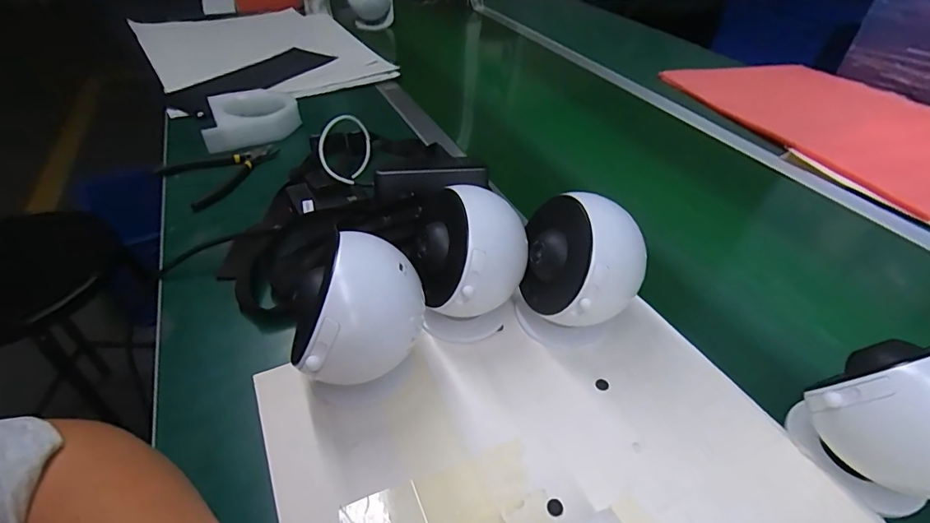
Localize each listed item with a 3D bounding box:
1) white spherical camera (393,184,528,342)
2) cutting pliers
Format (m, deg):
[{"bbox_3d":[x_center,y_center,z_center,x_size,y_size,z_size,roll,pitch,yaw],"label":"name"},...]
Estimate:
[{"bbox_3d":[0.002,0.008,0.382,0.087,0.121,0.079,-17,45,-21],"label":"white spherical camera"},{"bbox_3d":[-0.312,-0.121,0.603,0.116,0.020,0.135,32,49,29],"label":"cutting pliers"}]

